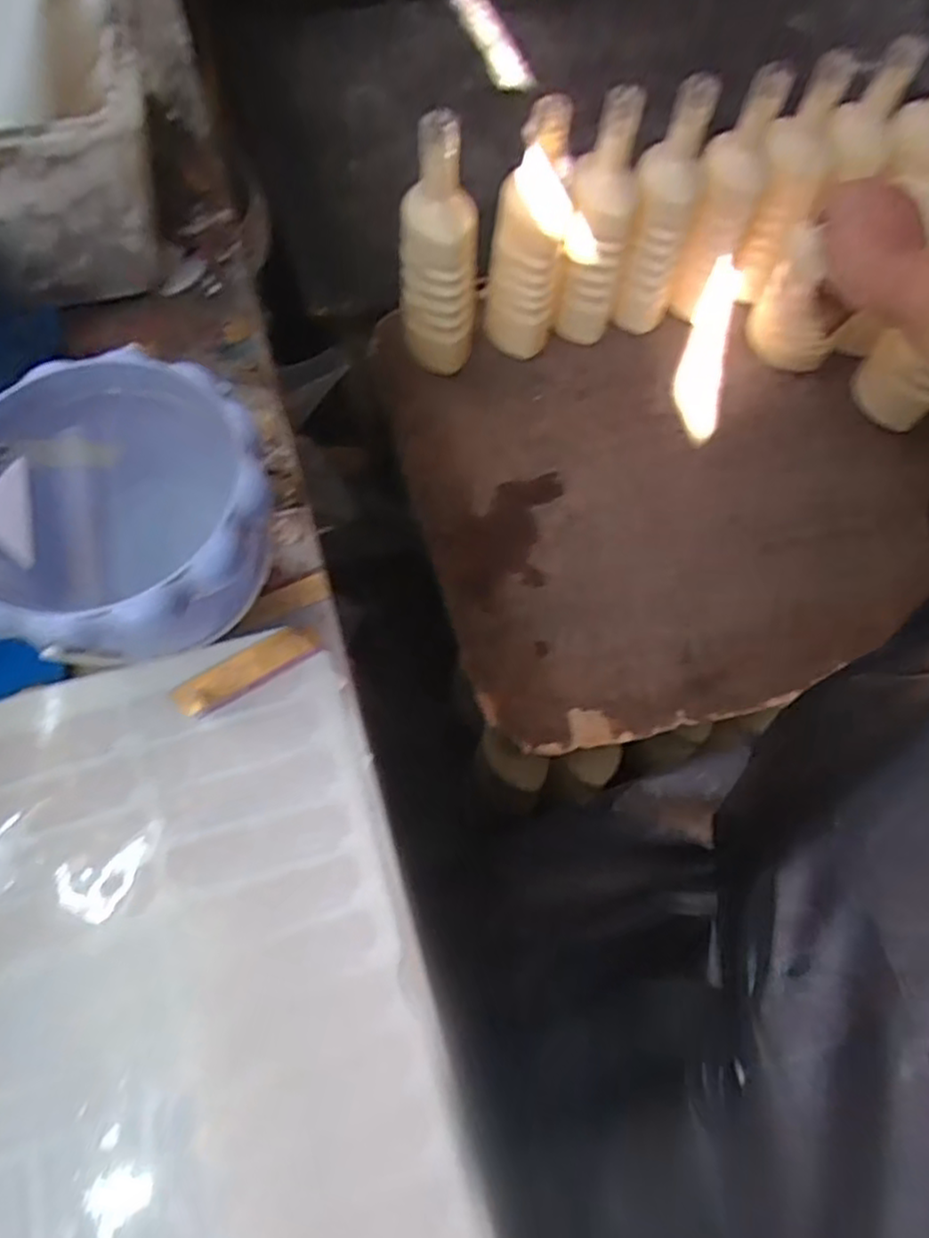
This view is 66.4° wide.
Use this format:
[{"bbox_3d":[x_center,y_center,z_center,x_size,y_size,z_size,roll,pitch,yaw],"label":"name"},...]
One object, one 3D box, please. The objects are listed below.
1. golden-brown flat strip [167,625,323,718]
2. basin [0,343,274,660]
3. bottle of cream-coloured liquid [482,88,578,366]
[{"bbox_3d":[-0.123,0.028,0.405,0.083,0.005,0.020,-30,71,-15],"label":"golden-brown flat strip"},{"bbox_3d":[-0.179,-0.042,0.376,0.145,0.107,0.147,1,66,-3],"label":"basin"},{"bbox_3d":[0.067,-0.396,0.736,0.075,0.232,0.078,7,65,0],"label":"bottle of cream-coloured liquid"}]

